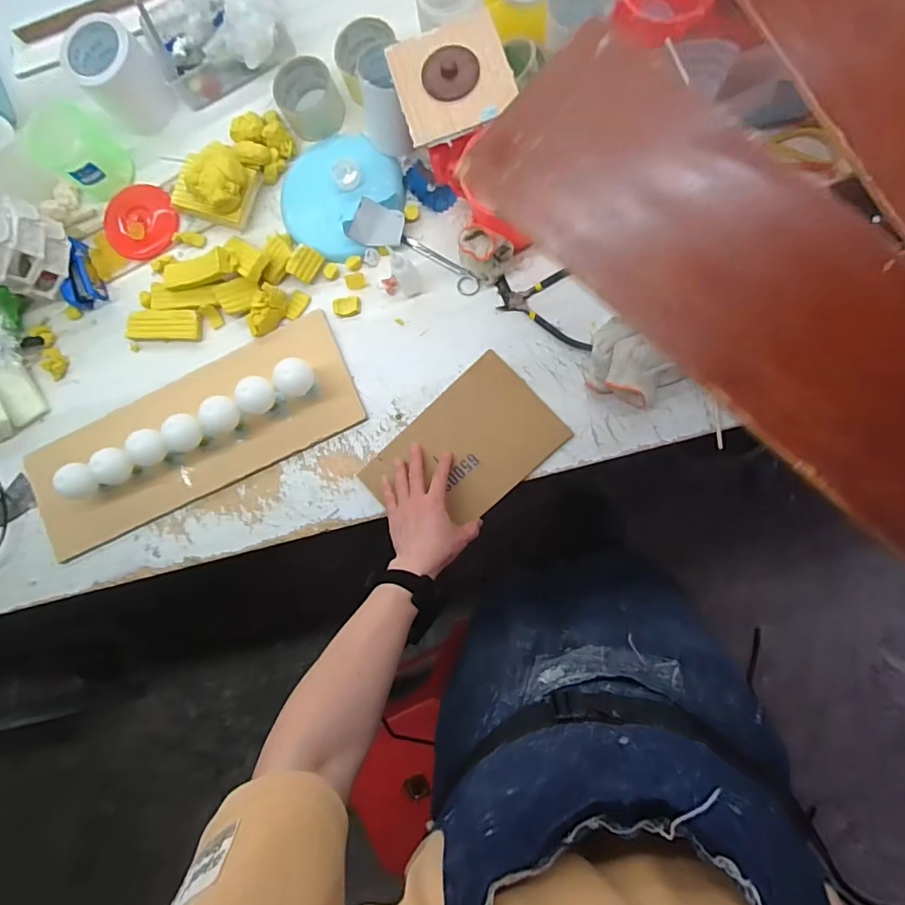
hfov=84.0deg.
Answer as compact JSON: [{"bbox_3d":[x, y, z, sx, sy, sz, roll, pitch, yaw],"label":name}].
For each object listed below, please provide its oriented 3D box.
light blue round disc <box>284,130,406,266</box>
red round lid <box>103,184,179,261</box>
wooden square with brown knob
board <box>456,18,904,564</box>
[{"bbox_3d":[-0.168,-0.375,0.733,0.181,0.028,0.168,-1,86,8],"label":"light blue round disc"},{"bbox_3d":[-0.485,-0.360,0.782,0.109,0.013,0.111,-1,86,8],"label":"red round lid"},{"bbox_3d":[0.001,-0.454,0.609,0.137,0.017,0.138,-19,84,6],"label":"wooden square with brown knob"},{"bbox_3d":[0.244,-0.084,0.341,0.519,0.016,0.155,42,93,5],"label":"board"}]

